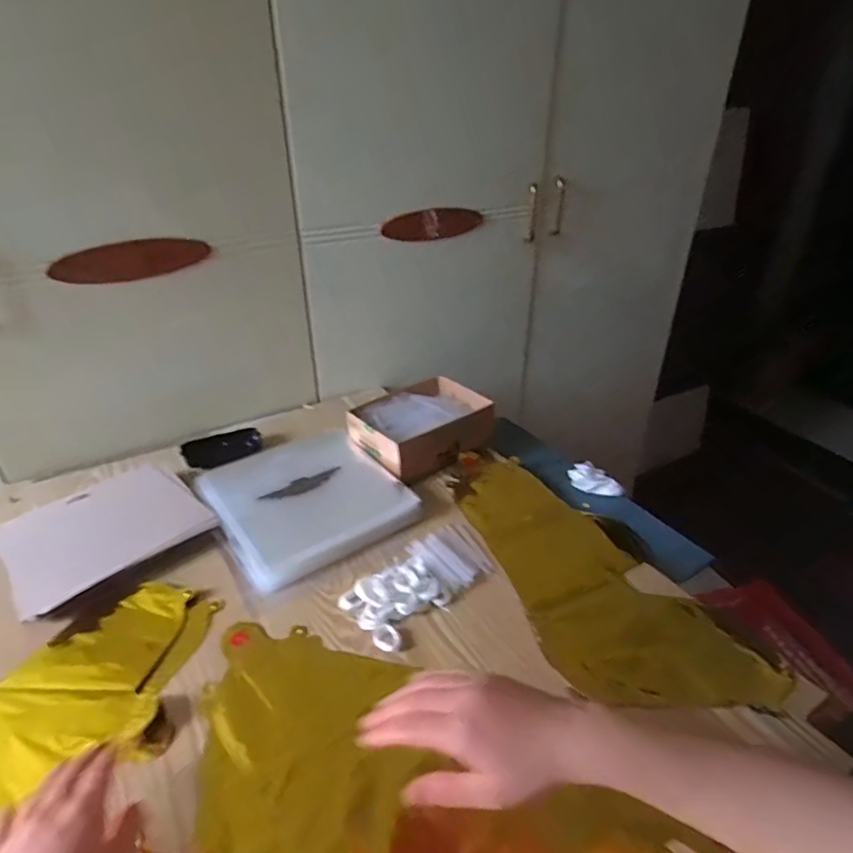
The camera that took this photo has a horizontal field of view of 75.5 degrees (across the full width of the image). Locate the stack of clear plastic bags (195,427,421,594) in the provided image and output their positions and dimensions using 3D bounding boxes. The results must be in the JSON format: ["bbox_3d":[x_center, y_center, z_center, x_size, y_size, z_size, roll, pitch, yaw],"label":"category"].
[{"bbox_3d":[-0.153,0.087,0.700,0.210,0.031,0.210,-20,37,-31],"label":"stack of clear plastic bags"}]

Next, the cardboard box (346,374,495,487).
[{"bbox_3d":[0.000,0.002,0.803,0.132,0.074,0.200,28,40,36],"label":"cardboard box"}]

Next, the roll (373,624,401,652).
[{"bbox_3d":[-0.039,0.204,0.533,0.028,0.010,0.023,26,39,34],"label":"roll"}]

